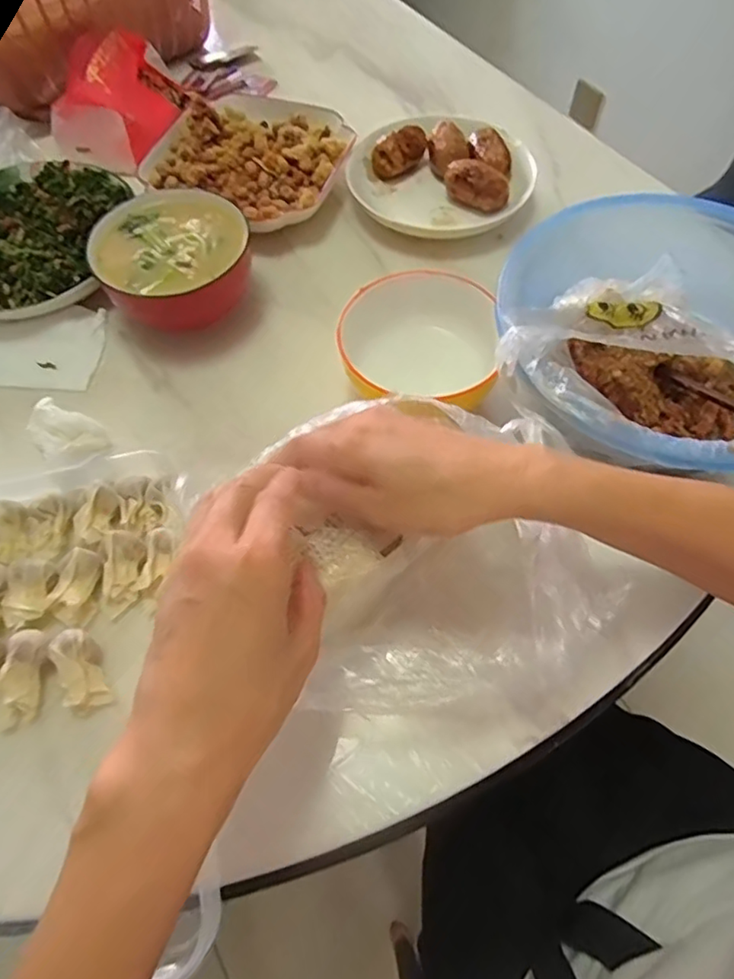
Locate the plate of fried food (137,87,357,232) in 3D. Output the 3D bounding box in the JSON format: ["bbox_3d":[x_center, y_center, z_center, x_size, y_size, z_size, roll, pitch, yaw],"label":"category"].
[{"bbox_3d":[-0.113,-0.336,0.596,0.186,0.058,0.180,0,61,0],"label":"plate of fried food"}]

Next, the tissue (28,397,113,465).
[{"bbox_3d":[-0.225,-0.039,0.445,0.068,0.024,0.042,38,68,19],"label":"tissue"}]

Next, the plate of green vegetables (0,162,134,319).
[{"bbox_3d":[-0.322,-0.229,0.548,0.178,0.034,0.199,3,61,2],"label":"plate of green vegetables"}]

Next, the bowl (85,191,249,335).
[{"bbox_3d":[-0.165,-0.191,0.507,0.123,0.070,0.124,0,61,0],"label":"bowl"}]

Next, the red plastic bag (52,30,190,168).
[{"bbox_3d":[-0.263,-0.421,0.626,0.087,0.081,0.145,1,61,1],"label":"red plastic bag"}]

